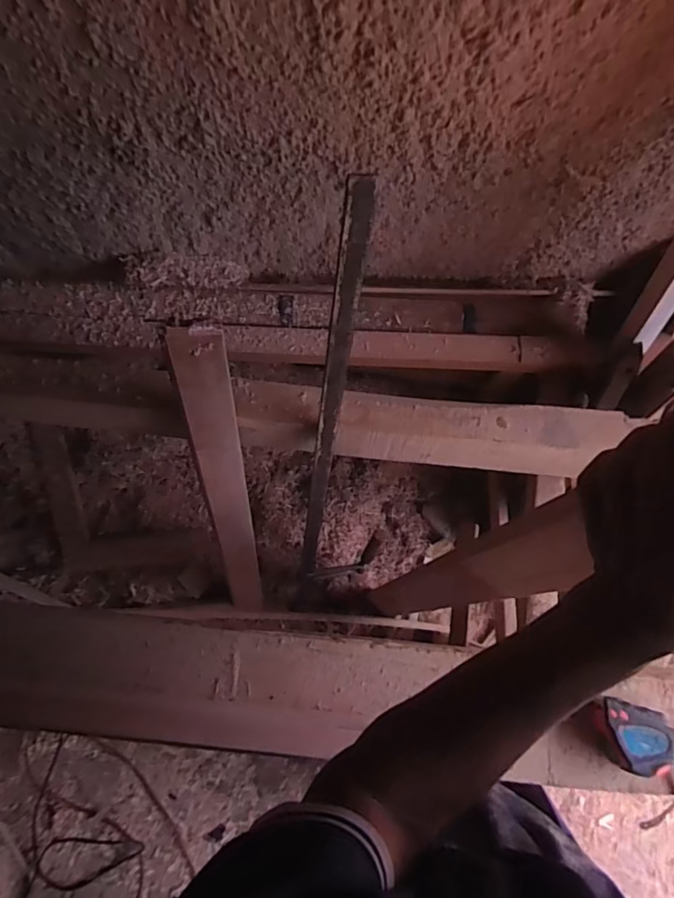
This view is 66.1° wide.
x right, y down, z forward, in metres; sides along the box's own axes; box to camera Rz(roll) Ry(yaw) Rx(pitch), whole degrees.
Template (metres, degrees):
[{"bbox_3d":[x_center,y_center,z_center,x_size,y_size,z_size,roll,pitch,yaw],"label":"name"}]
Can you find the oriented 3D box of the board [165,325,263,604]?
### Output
[{"bbox_3d":[-0.176,0.107,0.863,0.067,0.767,0.020,-18,55,-18],"label":"board"}]

